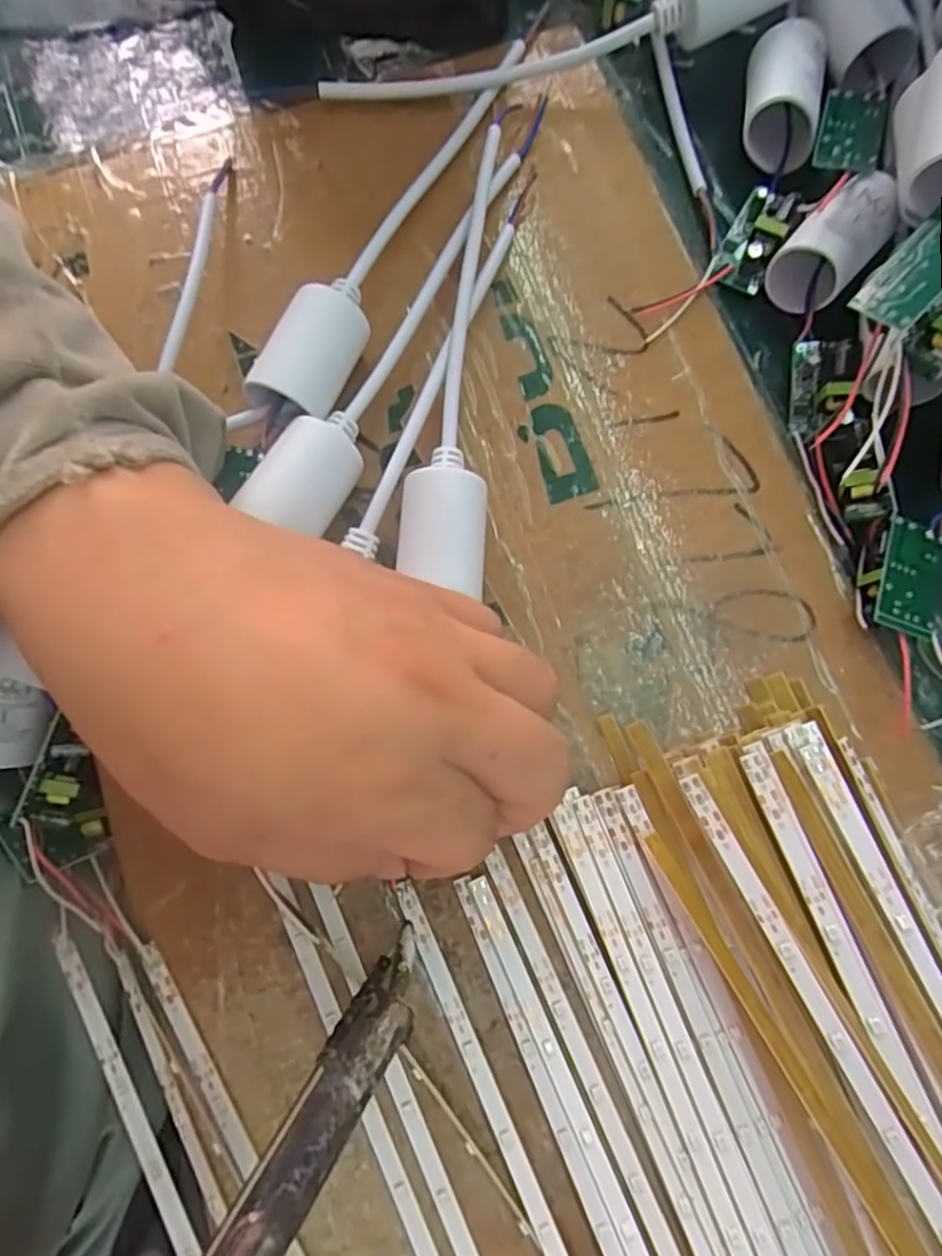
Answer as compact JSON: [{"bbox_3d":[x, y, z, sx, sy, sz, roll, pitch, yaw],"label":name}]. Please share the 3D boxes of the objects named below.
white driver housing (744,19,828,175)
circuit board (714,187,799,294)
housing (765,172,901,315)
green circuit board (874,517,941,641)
[{"bbox_3d":[0.118,-0.200,0.249,0.028,0.028,0.042,11,79,4],"label":"white driver housing"},{"bbox_3d":[0.106,-0.146,0.244,0.019,0.017,0.034,25,80,6],"label":"circuit board"},{"bbox_3d":[0.130,-0.138,0.237,0.026,0.028,0.039,40,82,9],"label":"housing"},{"bbox_3d":[0.144,-0.016,0.219,0.020,0.013,0.037,15,79,4],"label":"green circuit board"}]

